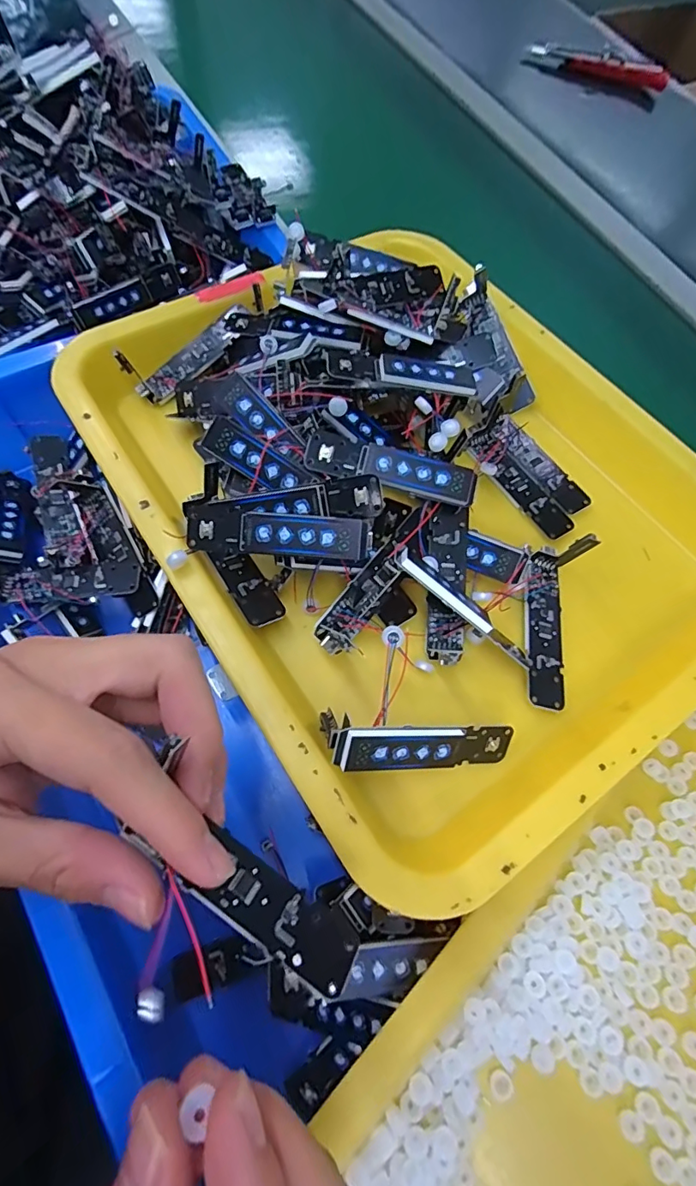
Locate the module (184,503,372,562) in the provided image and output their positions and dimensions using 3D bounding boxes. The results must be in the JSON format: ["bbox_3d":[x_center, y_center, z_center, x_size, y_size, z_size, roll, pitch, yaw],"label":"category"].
[{"bbox_3d":[-0.031,-0.026,0.219,0.077,0.012,0.020,8,98,6],"label":"module"}]

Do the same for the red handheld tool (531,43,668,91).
[{"bbox_3d":[0.328,-0.691,0.657,0.177,0.022,0.024,19,64,8],"label":"red handheld tool"}]

